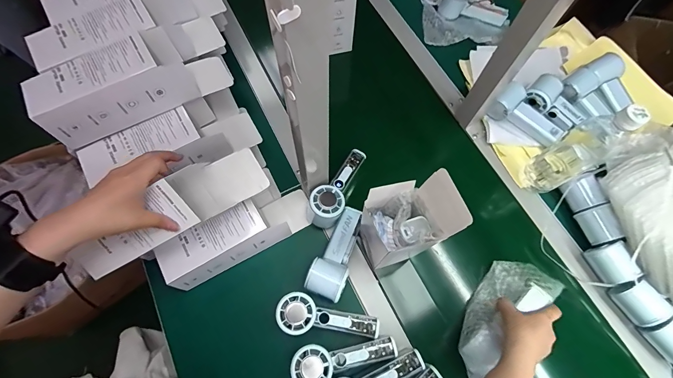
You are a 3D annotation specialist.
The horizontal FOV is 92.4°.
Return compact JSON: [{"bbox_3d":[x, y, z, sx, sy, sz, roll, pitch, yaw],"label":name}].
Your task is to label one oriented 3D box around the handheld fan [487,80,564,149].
[{"bbox_3d":[0.366,-0.145,0.621,0.129,0.045,0.065,33,72,11],"label":"handheld fan"}]

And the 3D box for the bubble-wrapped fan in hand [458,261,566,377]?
[{"bbox_3d":[0.253,0.203,0.501,0.188,0.065,0.096,-43,31,-19],"label":"bubble-wrapped fan in hand"}]

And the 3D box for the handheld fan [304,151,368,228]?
[{"bbox_3d":[0.006,-0.004,0.571,0.061,0.072,0.156,34,72,11],"label":"handheld fan"}]

